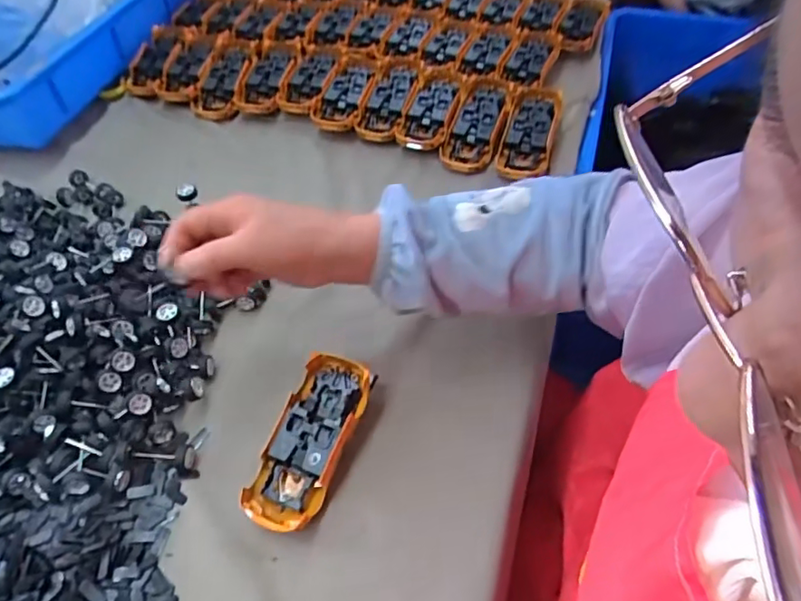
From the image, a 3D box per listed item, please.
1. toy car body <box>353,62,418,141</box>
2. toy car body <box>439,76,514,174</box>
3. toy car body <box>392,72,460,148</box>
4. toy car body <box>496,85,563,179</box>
[{"bbox_3d":[-0.014,-0.244,0.699,0.054,0.015,0.125,14,65,12],"label":"toy car body"},{"bbox_3d":[0.090,-0.206,0.664,0.061,0.019,0.140,15,70,13],"label":"toy car body"},{"bbox_3d":[0.035,-0.228,0.685,0.060,0.025,0.131,8,52,9],"label":"toy car body"},{"bbox_3d":[0.144,-0.194,0.645,0.054,0.021,0.139,12,65,10],"label":"toy car body"}]

